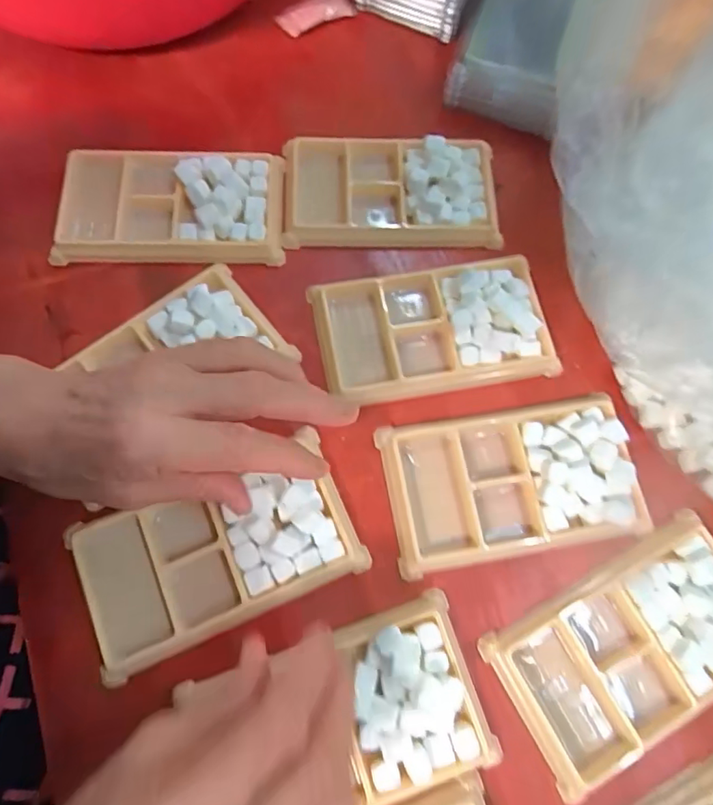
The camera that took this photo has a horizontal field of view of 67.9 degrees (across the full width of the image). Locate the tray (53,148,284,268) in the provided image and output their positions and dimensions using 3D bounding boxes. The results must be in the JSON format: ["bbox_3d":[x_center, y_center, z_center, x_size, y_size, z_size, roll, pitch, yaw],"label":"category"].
[{"bbox_3d":[-0.114,-0.122,0.327,0.134,0.019,0.073,-1,73,-1],"label":"tray"}]

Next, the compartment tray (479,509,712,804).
[{"bbox_3d":[0.137,0.122,0.263,0.131,0.026,0.075,-28,75,-9],"label":"compartment tray"}]

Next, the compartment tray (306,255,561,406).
[{"bbox_3d":[0.044,-0.044,0.305,0.130,0.017,0.073,-9,73,-3],"label":"compartment tray"}]

